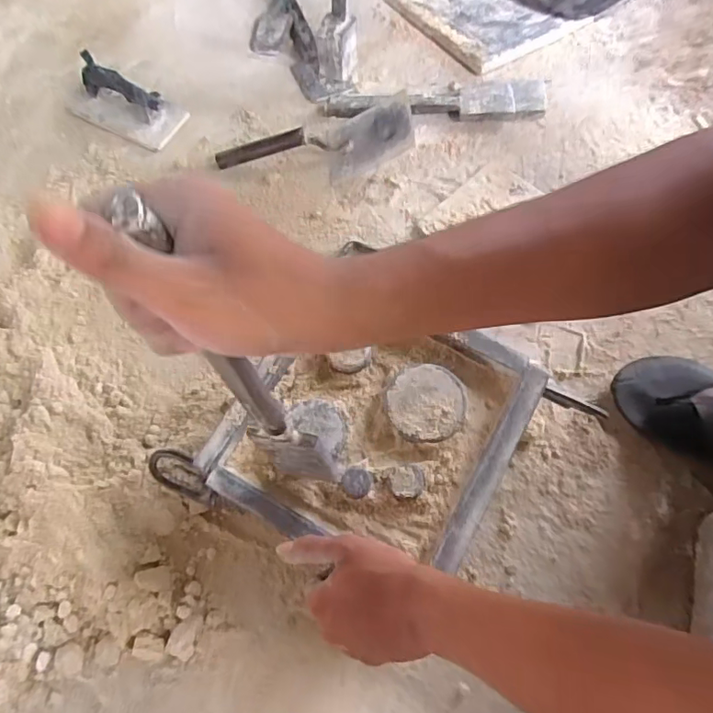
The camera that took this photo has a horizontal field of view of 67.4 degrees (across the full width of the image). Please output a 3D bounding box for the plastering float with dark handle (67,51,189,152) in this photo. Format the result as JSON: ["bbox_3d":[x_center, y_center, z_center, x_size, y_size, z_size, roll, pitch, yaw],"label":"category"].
[{"bbox_3d":[-0.355,-0.391,0.804,0.182,0.064,0.091,23,68,11],"label":"plastering float with dark handle"}]

